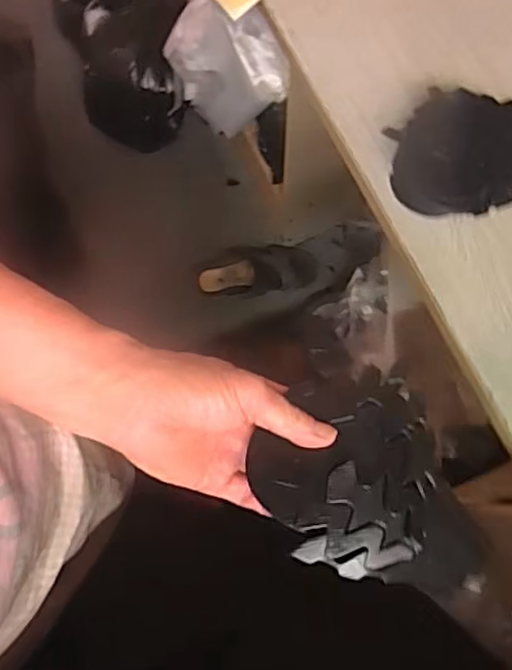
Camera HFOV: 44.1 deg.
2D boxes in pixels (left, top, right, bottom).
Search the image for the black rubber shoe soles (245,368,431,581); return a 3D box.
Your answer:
[{"bbox_3d":[0.056,0.082,0.380,0.106,0.014,0.113,-16,76,-3],"label":"black rubber shoe soles"}]

